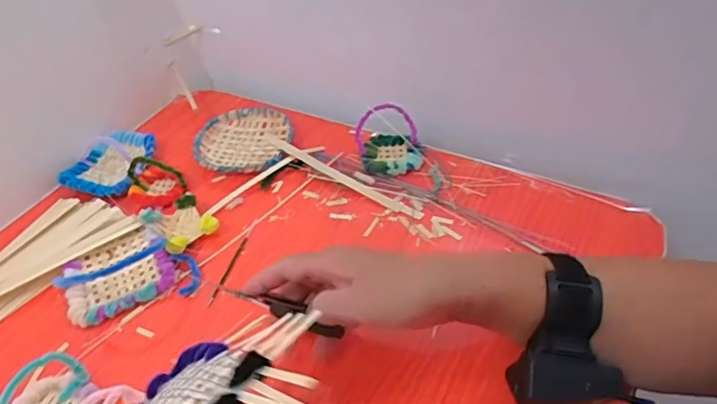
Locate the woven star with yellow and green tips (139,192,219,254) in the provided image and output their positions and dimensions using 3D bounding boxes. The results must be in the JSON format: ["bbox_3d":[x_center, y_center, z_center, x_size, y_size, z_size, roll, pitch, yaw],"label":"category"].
[{"bbox_3d":[-0.169,0.021,0.522,0.053,0.026,0.062,-36,51,-27],"label":"woven star with yellow and green tips"}]

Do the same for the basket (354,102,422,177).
[{"bbox_3d":[0.033,-0.068,0.571,0.068,0.057,0.061,-6,44,0],"label":"basket"}]

